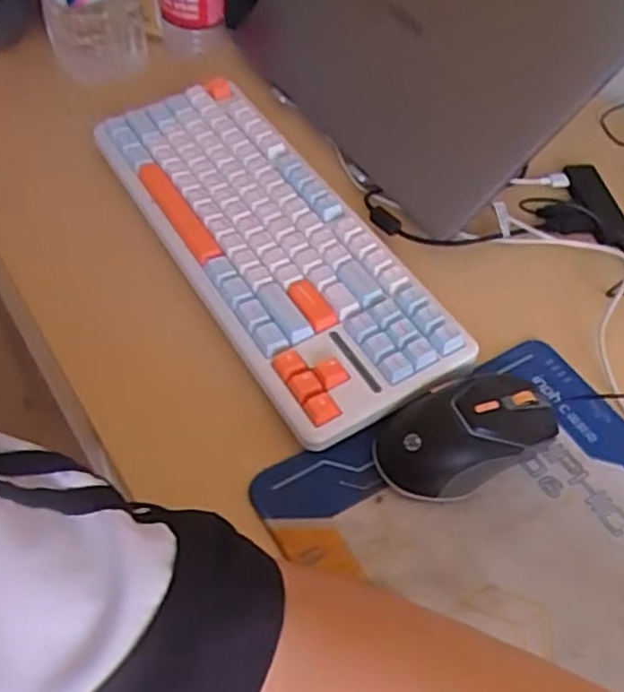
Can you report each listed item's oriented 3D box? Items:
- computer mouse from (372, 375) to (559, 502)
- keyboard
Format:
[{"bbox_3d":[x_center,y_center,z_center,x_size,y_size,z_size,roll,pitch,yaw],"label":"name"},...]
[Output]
[{"bbox_3d":[0.097,0.051,0.431,0.116,0.039,0.064,-21,57,-21],"label":"computer mouse"},{"bbox_3d":[-0.038,-0.089,0.530,0.133,0.033,0.363,-24,58,-22],"label":"keyboard"}]

